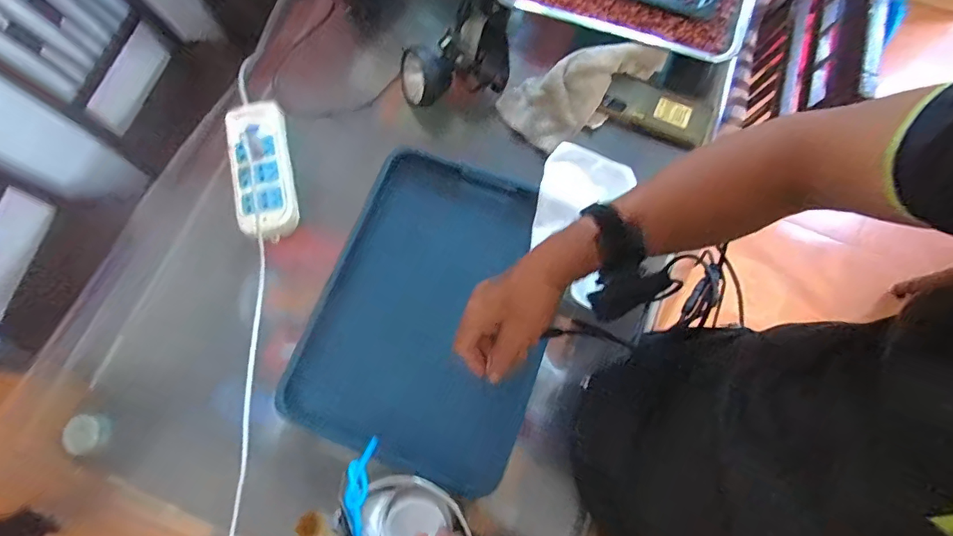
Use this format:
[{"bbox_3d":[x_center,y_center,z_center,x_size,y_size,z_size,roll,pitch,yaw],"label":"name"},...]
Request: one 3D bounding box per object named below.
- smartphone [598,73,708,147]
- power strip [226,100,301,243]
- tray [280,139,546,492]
[{"bbox_3d":[0.258,-0.229,0.692,0.147,0.014,0.068,22,93,5],"label":"smartphone"},{"bbox_3d":[-0.300,-0.139,0.669,0.078,0.030,0.210,-14,74,-3],"label":"power strip"},{"bbox_3d":[-0.049,0.060,0.656,0.311,0.061,0.395,22,77,-3],"label":"tray"}]

